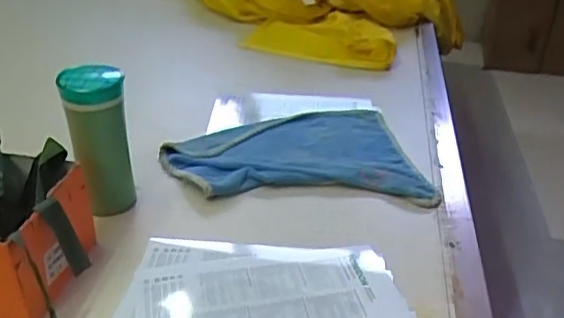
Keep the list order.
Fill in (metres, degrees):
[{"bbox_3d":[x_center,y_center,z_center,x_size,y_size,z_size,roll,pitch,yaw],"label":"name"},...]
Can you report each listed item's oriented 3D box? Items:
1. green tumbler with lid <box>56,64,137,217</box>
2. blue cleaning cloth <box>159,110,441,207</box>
[{"bbox_3d":[-0.223,-0.021,0.710,0.070,0.186,0.063,-13,36,-21],"label":"green tumbler with lid"},{"bbox_3d":[0.015,-0.019,0.897,0.386,0.043,0.269,-2,33,-6],"label":"blue cleaning cloth"}]

